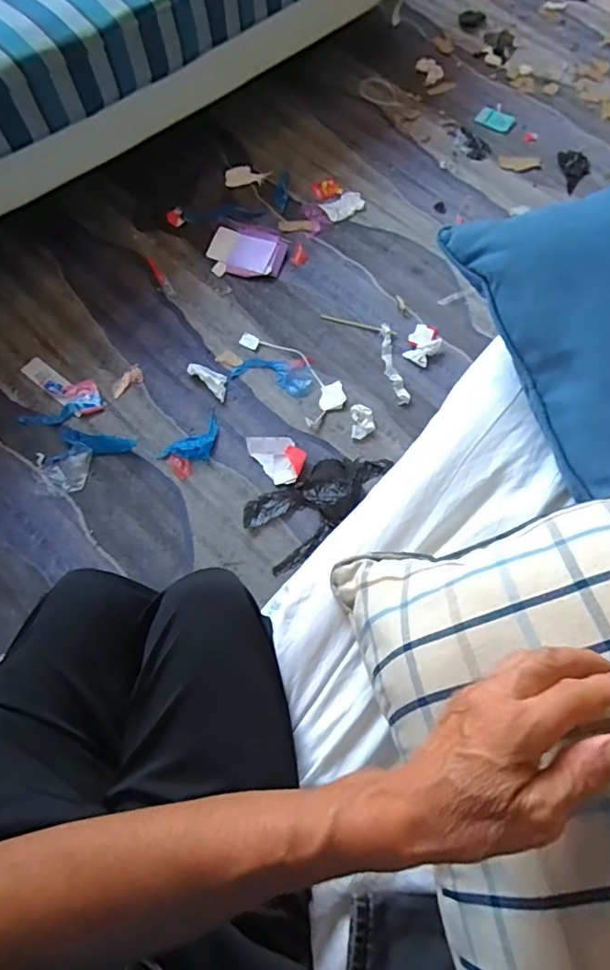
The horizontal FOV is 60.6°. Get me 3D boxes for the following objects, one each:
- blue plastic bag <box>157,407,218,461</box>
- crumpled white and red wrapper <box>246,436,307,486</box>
[{"bbox_3d":[-0.238,-0.091,1.150,0.157,0.021,0.080,-42,74,-16],"label":"blue plastic bag"},{"bbox_3d":[-0.057,-0.067,1.136,0.093,0.013,0.134,-37,72,-15],"label":"crumpled white and red wrapper"}]

